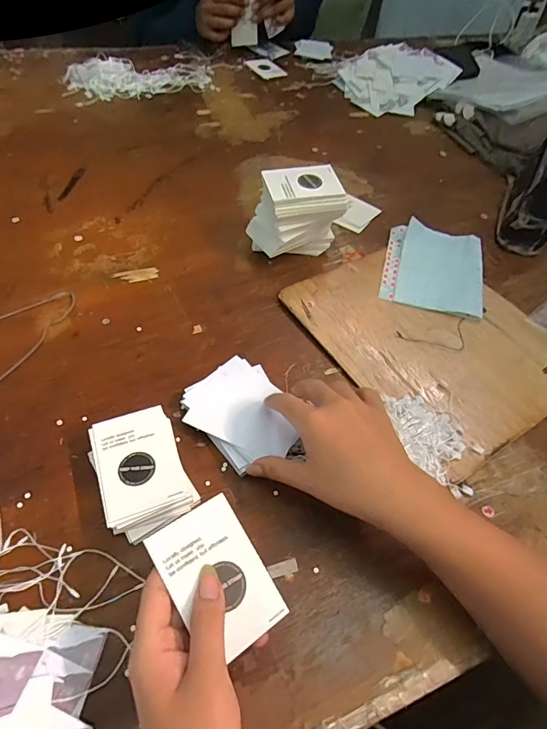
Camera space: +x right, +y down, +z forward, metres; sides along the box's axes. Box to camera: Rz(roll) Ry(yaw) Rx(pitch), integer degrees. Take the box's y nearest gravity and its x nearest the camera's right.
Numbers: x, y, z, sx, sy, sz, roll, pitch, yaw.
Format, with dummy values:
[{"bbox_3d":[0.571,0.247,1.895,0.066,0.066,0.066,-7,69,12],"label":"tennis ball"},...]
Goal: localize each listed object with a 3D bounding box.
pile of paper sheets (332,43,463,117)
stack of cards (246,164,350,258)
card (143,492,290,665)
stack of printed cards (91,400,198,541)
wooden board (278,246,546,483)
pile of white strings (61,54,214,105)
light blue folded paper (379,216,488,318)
[{"bbox_3d":[0.253,-0.611,0.903,0.192,0.050,0.250,34,58,21],"label":"pile of paper sheets"},{"bbox_3d":[0.027,-0.190,0.547,0.106,0.088,0.072,-19,56,-17],"label":"stack of cards"},{"bbox_3d":[-0.037,0.140,0.282,0.059,0.004,0.089,-26,76,-28],"label":"card"},{"bbox_3d":[-0.112,0.091,0.366,0.069,0.029,0.101,-20,57,-18],"label":"stack of printed cards"},{"bbox_3d":[0.180,-0.037,0.498,0.233,0.008,0.284,-27,59,-21],"label":"wooden board"},{"bbox_3d":[-0.254,-0.563,0.833,0.287,0.036,0.123,-15,55,-14],"label":"pile of white strings"},{"bbox_3d":[0.211,-0.129,0.562,0.123,0.011,0.155,14,54,7],"label":"light blue folded paper"}]

